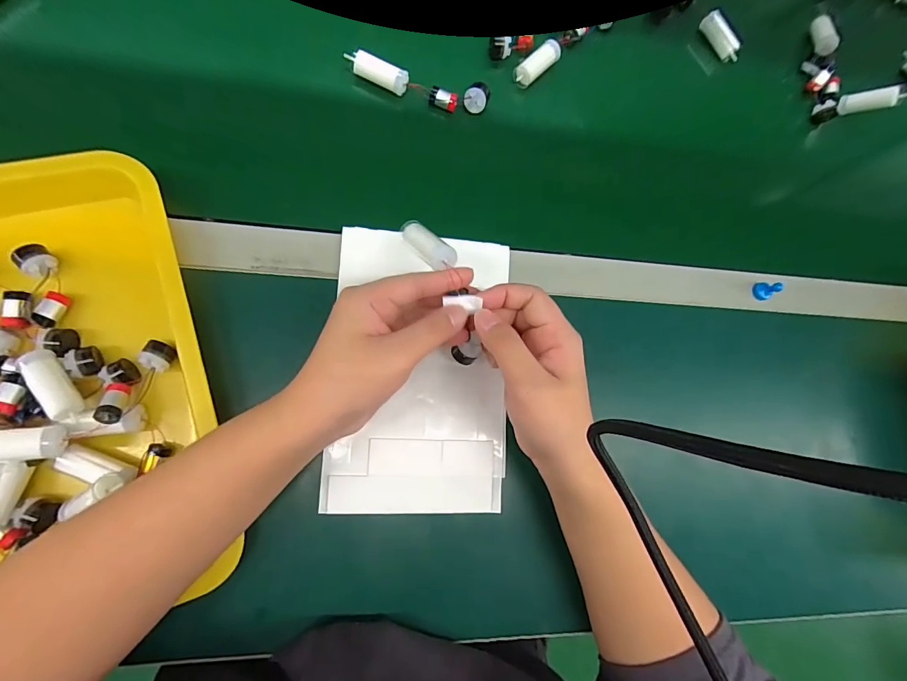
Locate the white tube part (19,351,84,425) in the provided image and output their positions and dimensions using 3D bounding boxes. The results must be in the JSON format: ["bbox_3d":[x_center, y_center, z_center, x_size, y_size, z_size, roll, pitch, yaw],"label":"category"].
[{"bbox_3d":[-0.274,0.031,0.290,0.015,0.017,0.054,-35,92,-9],"label":"white tube part"}]

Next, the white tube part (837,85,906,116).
[{"bbox_3d":[0.480,-0.276,0.487,0.021,0.057,0.017,22,81,-47],"label":"white tube part"}]

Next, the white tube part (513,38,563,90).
[{"bbox_3d":[0.086,-0.283,0.430,0.023,0.016,0.055,45,81,-4],"label":"white tube part"}]

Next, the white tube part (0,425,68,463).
[{"bbox_3d":[-0.278,0.065,0.266,0.050,0.015,0.020,4,86,-30],"label":"white tube part"}]

